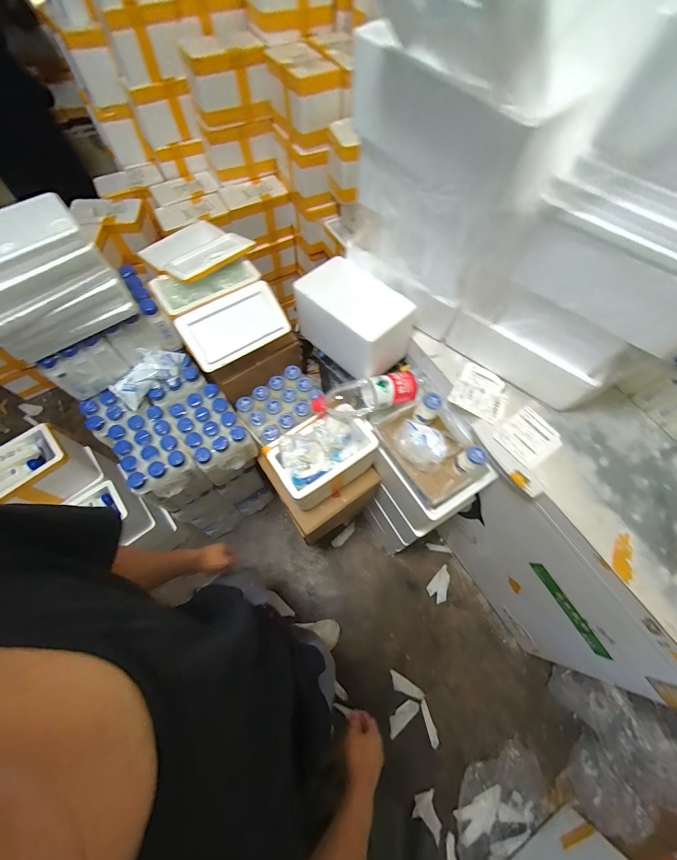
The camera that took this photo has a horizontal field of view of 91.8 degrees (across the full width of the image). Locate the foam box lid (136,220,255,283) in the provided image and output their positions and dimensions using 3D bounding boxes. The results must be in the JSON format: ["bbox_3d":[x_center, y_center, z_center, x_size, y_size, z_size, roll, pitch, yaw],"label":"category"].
[{"bbox_3d":[-0.420,-0.518,0.939,0.323,0.031,0.239,37,71,26],"label":"foam box lid"}]

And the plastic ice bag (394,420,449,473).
[{"bbox_3d":[0.211,0.032,0.835,0.138,0.049,0.129,29,67,12],"label":"plastic ice bag"}]

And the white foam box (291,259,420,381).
[{"bbox_3d":[0.045,-0.307,0.934,0.316,0.226,0.164,37,69,15],"label":"white foam box"}]

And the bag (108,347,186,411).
[{"bbox_3d":[-0.507,-0.150,0.877,0.194,0.088,0.076,-39,71,-18],"label":"bag"}]

